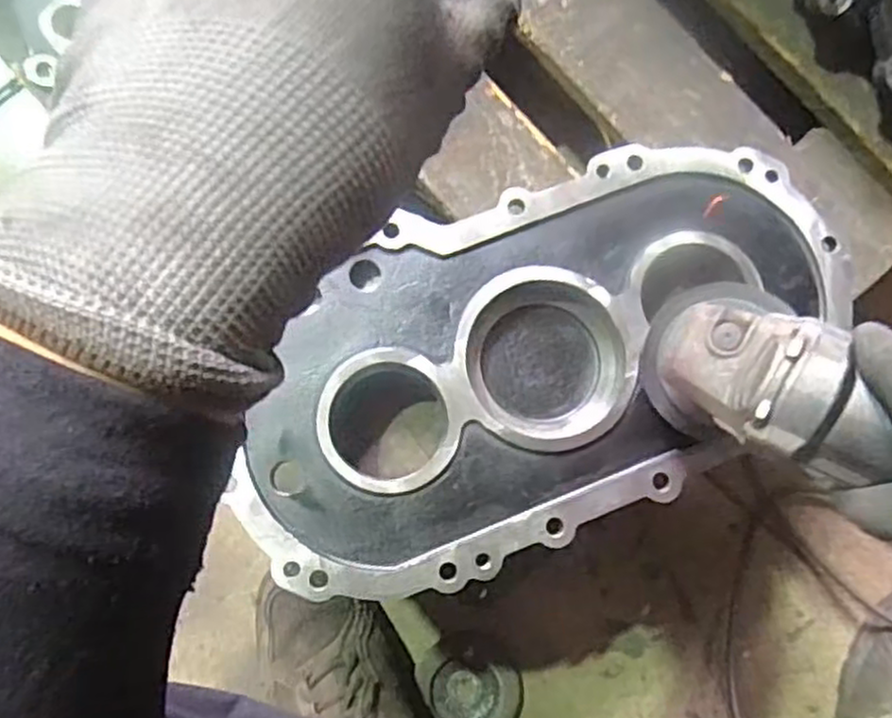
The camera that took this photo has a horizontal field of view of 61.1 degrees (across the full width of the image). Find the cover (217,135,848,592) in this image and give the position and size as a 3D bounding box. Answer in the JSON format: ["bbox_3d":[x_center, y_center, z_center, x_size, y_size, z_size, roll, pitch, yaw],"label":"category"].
[{"bbox_3d":[0.065,-0.002,0.482,0.399,0.044,0.209,-22,86,-2],"label":"cover"}]

